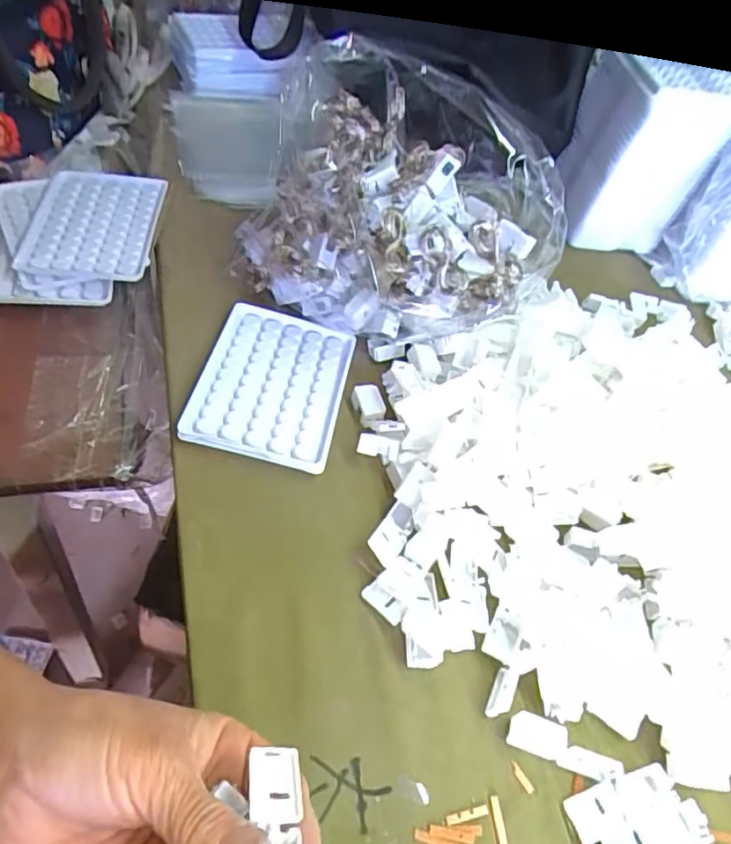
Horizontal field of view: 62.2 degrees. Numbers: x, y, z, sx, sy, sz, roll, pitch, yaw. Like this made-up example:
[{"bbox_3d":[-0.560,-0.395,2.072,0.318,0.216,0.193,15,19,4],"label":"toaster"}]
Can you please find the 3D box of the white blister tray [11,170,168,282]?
[{"bbox_3d":[-0.218,-0.161,0.487,0.098,0.013,0.121,8,51,-8],"label":"white blister tray"}]

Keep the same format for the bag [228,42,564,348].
[{"bbox_3d":[0.037,-0.159,0.445,0.212,0.114,0.180,30,52,9],"label":"bag"}]

